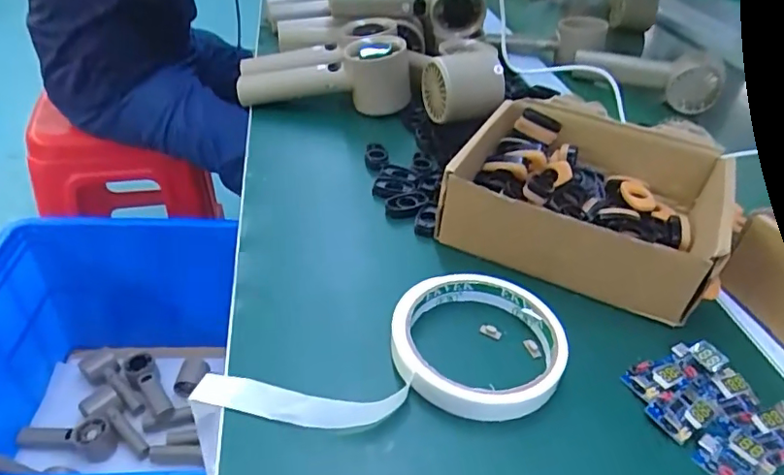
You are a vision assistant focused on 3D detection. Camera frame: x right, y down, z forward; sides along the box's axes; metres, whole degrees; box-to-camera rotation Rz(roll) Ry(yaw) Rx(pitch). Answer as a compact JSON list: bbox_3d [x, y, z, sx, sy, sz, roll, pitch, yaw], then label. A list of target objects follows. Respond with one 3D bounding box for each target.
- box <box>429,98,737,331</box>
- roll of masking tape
[{"bbox_3d":[0.137,-0.031,0.387,0.169,0.053,0.154,20,40,19],"label":"box"},{"bbox_3d":[-0.004,0.058,0.293,0.188,0.021,0.085,-1,38,-7],"label":"roll of masking tape"}]

